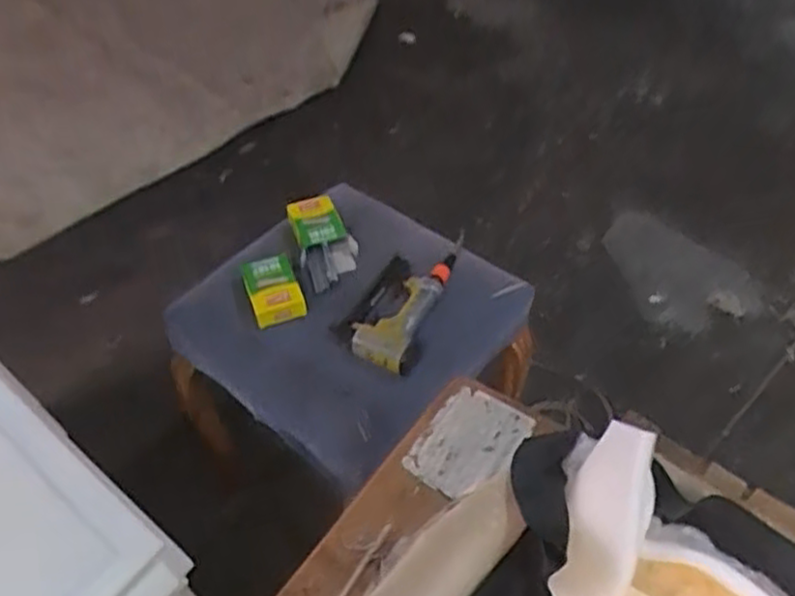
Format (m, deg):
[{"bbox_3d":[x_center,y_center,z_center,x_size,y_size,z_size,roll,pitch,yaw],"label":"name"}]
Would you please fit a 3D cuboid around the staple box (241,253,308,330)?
[{"bbox_3d":[-0.196,-0.016,1.155,0.084,0.045,0.116,-18,50,-15],"label":"staple box"}]

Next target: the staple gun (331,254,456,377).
[{"bbox_3d":[-0.005,0.009,1.142,0.136,0.065,0.237,14,50,13],"label":"staple gun"}]

